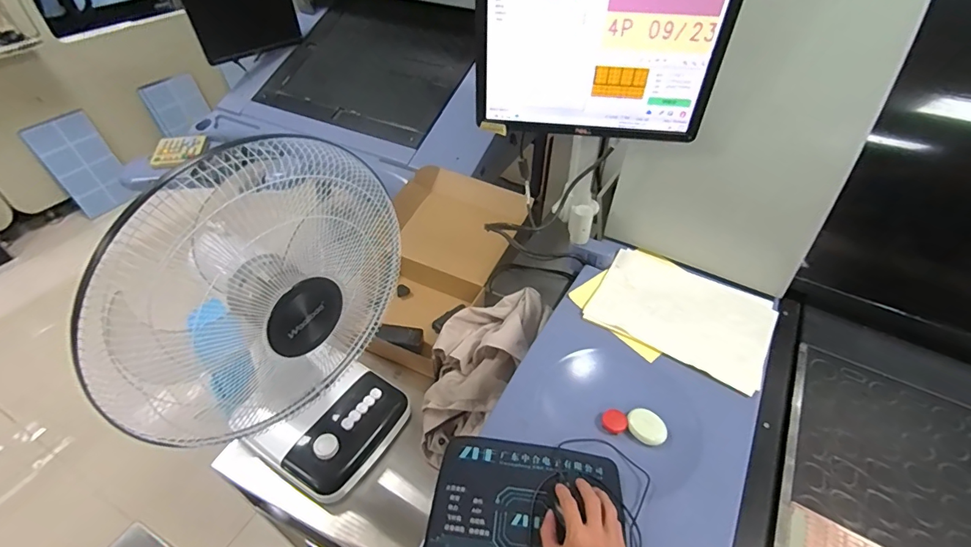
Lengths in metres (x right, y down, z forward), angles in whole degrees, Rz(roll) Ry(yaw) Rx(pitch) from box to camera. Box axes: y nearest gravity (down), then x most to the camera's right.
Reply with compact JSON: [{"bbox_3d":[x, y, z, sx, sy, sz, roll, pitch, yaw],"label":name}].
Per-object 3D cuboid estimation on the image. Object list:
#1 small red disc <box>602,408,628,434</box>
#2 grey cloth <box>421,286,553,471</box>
[{"bbox_3d":[0.212,0.242,0.745,0.040,0.012,0.038,0,44,0],"label":"small red disc"},{"bbox_3d":[-0.014,0.184,1.011,0.196,0.143,0.425,26,50,24],"label":"grey cloth"}]

